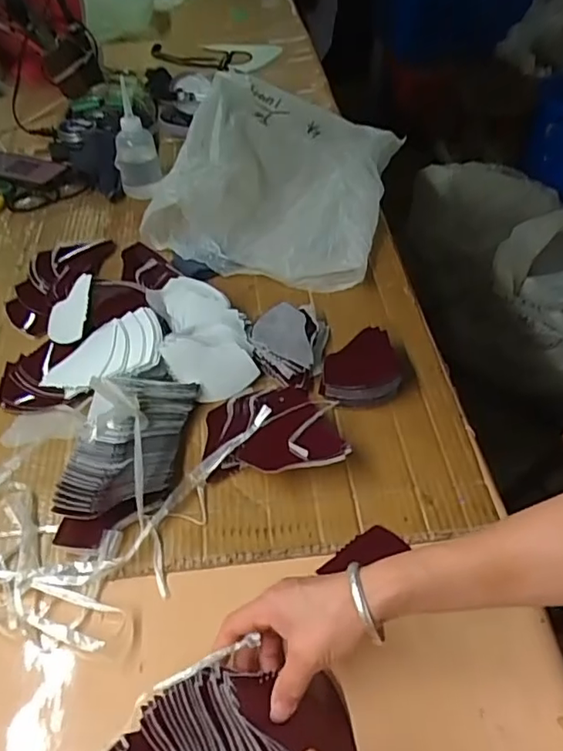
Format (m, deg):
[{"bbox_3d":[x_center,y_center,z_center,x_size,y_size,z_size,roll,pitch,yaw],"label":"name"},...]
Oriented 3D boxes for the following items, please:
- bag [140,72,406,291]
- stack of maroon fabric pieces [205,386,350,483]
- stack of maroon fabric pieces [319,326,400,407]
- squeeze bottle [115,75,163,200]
[{"bbox_3d":[0.001,-0.327,0.888,0.321,0.099,0.449,11,49,10],"label":"bag"},{"bbox_3d":[-0.012,0.054,0.594,0.133,0.035,0.120,-8,49,-6],"label":"stack of maroon fabric pieces"},{"bbox_3d":[0.090,-0.009,0.645,0.083,0.035,0.093,7,49,7],"label":"stack of maroon fabric pieces"},{"bbox_3d":[-0.221,-0.346,0.862,0.067,0.170,0.059,-11,49,-10],"label":"squeeze bottle"}]

